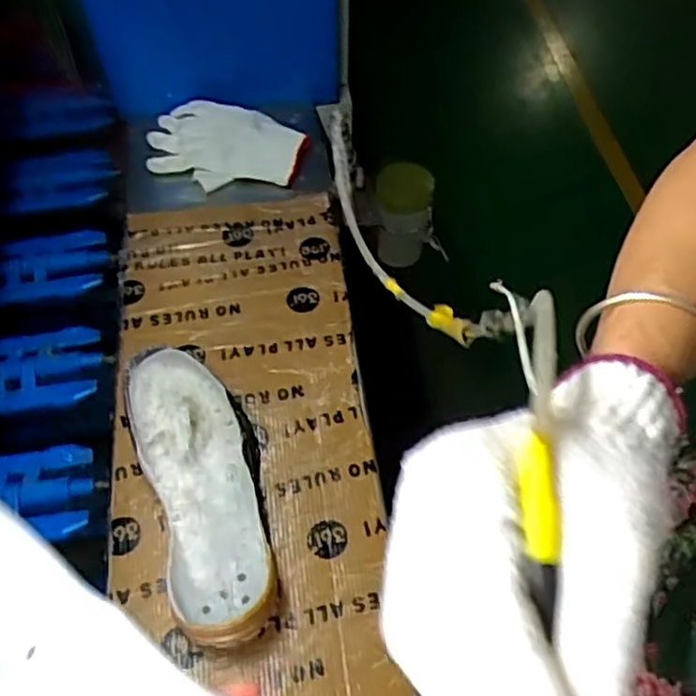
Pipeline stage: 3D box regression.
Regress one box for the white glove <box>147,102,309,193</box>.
[{"bbox_3d":[-0.151,-0.248,0.869,0.197,0.044,0.117,10,53,7],"label":"white glove"}]

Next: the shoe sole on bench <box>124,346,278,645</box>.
[{"bbox_3d":[-0.118,0.118,0.592,0.096,0.057,0.258,-17,55,-13],"label":"shoe sole on bench"}]

